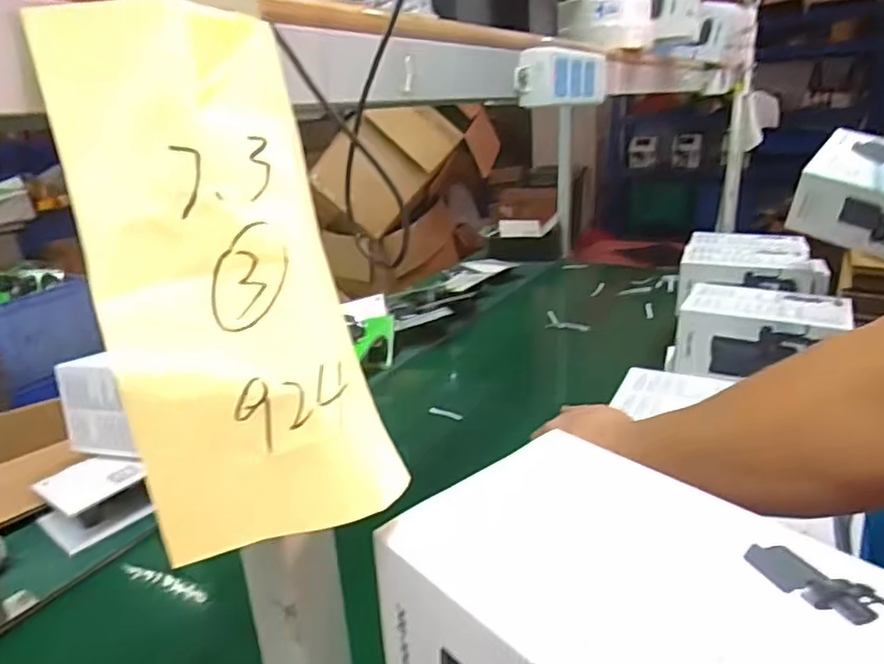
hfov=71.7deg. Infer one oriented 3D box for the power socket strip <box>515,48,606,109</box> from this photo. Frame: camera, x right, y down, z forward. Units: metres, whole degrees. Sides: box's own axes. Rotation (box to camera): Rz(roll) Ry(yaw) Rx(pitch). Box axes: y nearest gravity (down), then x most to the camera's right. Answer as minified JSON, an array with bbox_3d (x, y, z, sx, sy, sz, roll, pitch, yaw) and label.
[{"bbox_3d":[0.122,-0.257,0.621,0.037,0.051,0.153,9,24,30],"label":"power socket strip"}]

